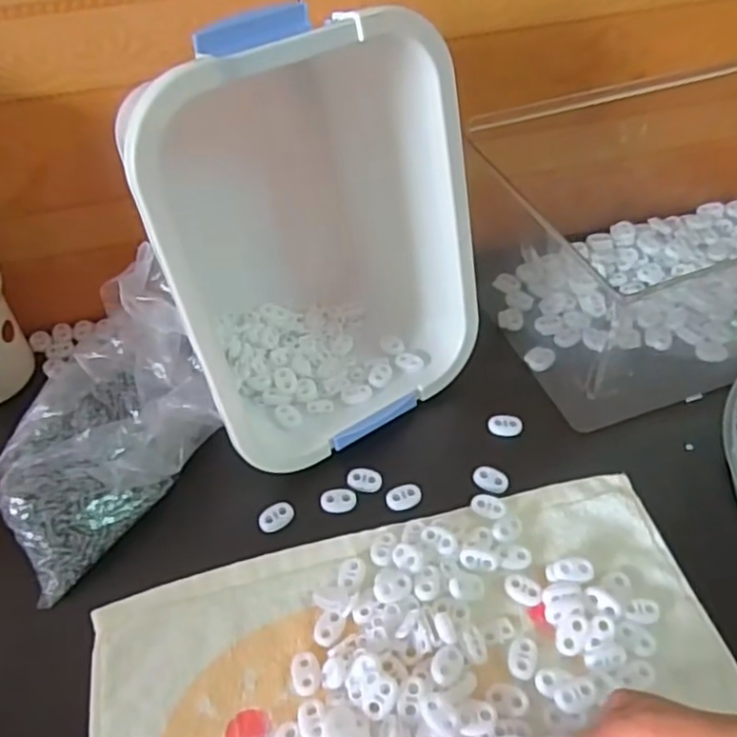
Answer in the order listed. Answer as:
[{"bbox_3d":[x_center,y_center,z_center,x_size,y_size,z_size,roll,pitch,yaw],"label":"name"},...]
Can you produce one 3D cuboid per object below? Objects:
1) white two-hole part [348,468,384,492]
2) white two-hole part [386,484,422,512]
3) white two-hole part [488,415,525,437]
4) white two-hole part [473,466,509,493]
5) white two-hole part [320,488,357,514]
[{"bbox_3d":[-0.002,0.073,0.445,0.023,0.004,0.017,4,48,4],"label":"white two-hole part"},{"bbox_3d":[0.023,0.083,0.437,0.022,0.005,0.015,-7,49,-5],"label":"white two-hole part"},{"bbox_3d":[0.096,0.040,0.472,0.023,0.006,0.015,-5,48,-3],"label":"white two-hole part"},{"bbox_3d":[0.080,0.072,0.442,0.023,0.004,0.017,18,51,16],"label":"white two-hole part"},{"bbox_3d":[-0.019,0.085,0.436,0.023,0.004,0.016,-6,48,-5],"label":"white two-hole part"}]

